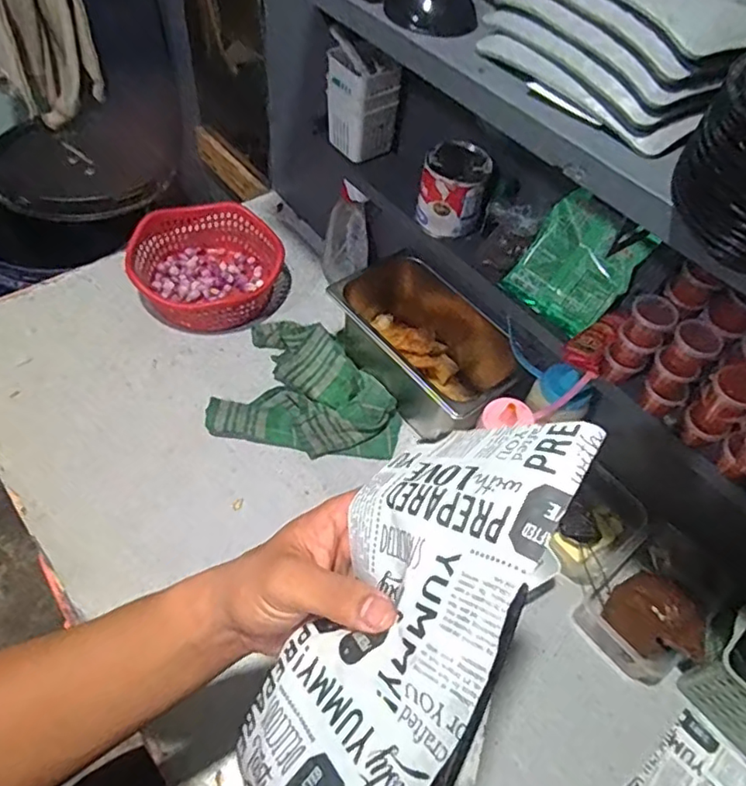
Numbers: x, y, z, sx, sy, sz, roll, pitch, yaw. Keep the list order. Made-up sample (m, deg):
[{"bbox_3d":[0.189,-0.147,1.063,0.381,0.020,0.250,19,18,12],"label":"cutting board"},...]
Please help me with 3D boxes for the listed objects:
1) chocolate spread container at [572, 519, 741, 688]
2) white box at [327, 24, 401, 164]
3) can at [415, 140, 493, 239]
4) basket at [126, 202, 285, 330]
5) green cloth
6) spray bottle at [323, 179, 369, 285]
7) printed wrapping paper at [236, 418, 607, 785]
[{"bbox_3d":[0.333,0.244,0.672,0.157,0.067,0.112,-34,65,-25],"label":"chocolate spread container"},{"bbox_3d":[-0.012,-0.369,0.724,0.076,0.128,0.069,-33,65,-26],"label":"white box"},{"bbox_3d":[0.095,-0.238,0.674,0.075,0.086,0.081,4,54,-5],"label":"can"},{"bbox_3d":[-0.263,-0.206,0.925,0.222,0.068,0.222,-11,57,-13],"label":"basket"},{"bbox_3d":[-0.081,-0.009,0.823,0.247,0.037,0.198,11,55,3],"label":"green cloth"},{"bbox_3d":[-0.040,-0.263,0.925,0.071,0.194,0.070,3,55,-3],"label":"spray bottle"},{"bbox_3d":[0.011,0.105,0.279,0.020,0.126,0.222,39,77,-28],"label":"printed wrapping paper"}]

